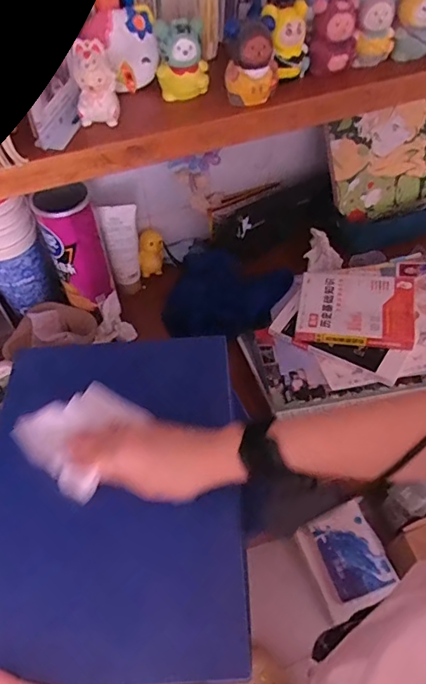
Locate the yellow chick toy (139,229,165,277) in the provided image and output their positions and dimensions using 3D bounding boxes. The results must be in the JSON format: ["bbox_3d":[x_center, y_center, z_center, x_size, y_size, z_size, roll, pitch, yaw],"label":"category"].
[{"bbox_3d":[-0.095,-0.139,0.735,0.038,0.070,0.037,-11,55,-7],"label":"yellow chick toy"}]

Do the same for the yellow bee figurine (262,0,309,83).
[{"bbox_3d":[0.056,-0.230,0.370,0.036,0.048,0.037,9,55,8],"label":"yellow bee figurine"}]

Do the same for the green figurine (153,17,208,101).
[{"bbox_3d":[-0.024,-0.215,0.361,0.037,0.050,0.024,-11,55,-7],"label":"green figurine"}]

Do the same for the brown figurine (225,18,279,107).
[{"bbox_3d":[0.029,-0.212,0.357,0.038,0.051,0.034,5,55,5],"label":"brown figurine"}]

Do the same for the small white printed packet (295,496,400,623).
[{"bbox_3d":[0.336,0.540,1.200,0.186,0.059,0.220,-22,57,-14],"label":"small white printed packet"}]

